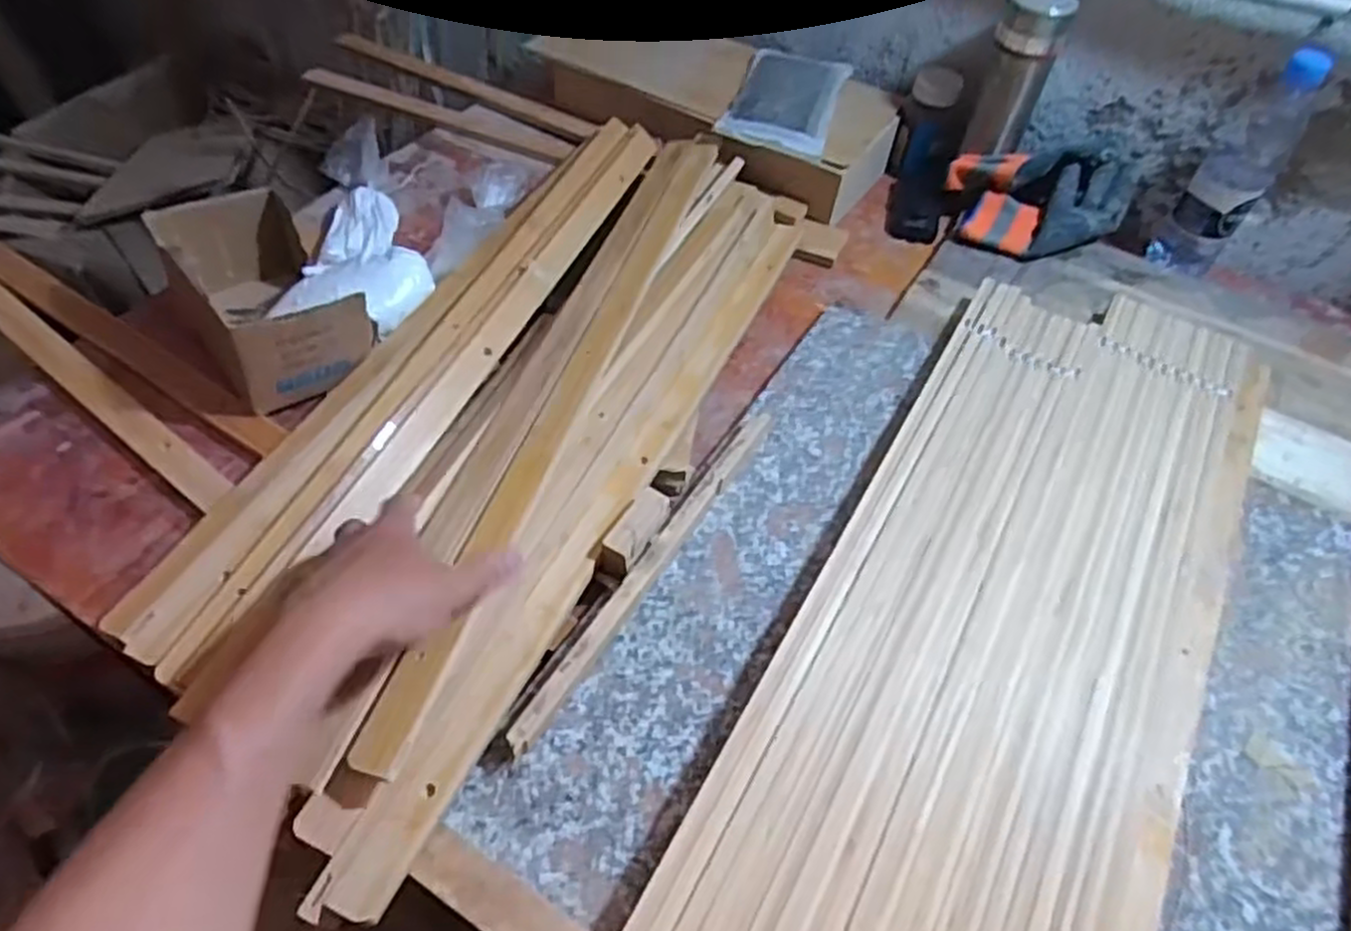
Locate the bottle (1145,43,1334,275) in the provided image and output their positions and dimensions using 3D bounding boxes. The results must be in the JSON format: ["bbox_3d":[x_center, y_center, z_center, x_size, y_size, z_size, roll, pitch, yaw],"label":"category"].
[{"bbox_3d":[0.542,-0.281,0.778,0.068,0.228,0.060,33,57,21],"label":"bottle"}]

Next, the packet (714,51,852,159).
[{"bbox_3d":[0.122,-0.402,0.873,0.110,0.033,0.196,14,52,11],"label":"packet"}]

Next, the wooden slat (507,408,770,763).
[{"bbox_3d":[-0.011,0.069,0.572,0.013,0.028,0.323,29,54,16],"label":"wooden slat"}]

